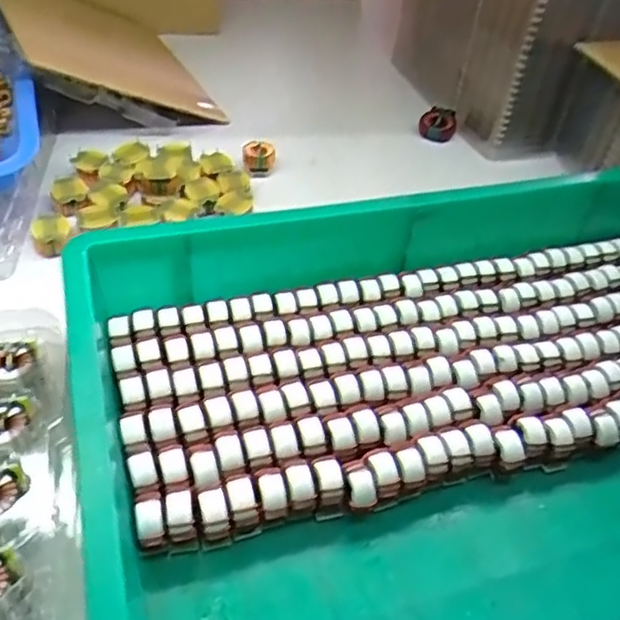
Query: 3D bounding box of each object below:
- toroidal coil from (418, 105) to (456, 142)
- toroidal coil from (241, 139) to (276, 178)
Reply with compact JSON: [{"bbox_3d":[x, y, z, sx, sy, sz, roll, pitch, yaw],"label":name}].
[{"bbox_3d":[0.126,-0.182,0.641,0.035,0.021,0.032,3,46,-4],"label":"toroidal coil"},{"bbox_3d":[-0.045,-0.133,0.571,0.029,0.027,0.023,2,46,-5],"label":"toroidal coil"}]

